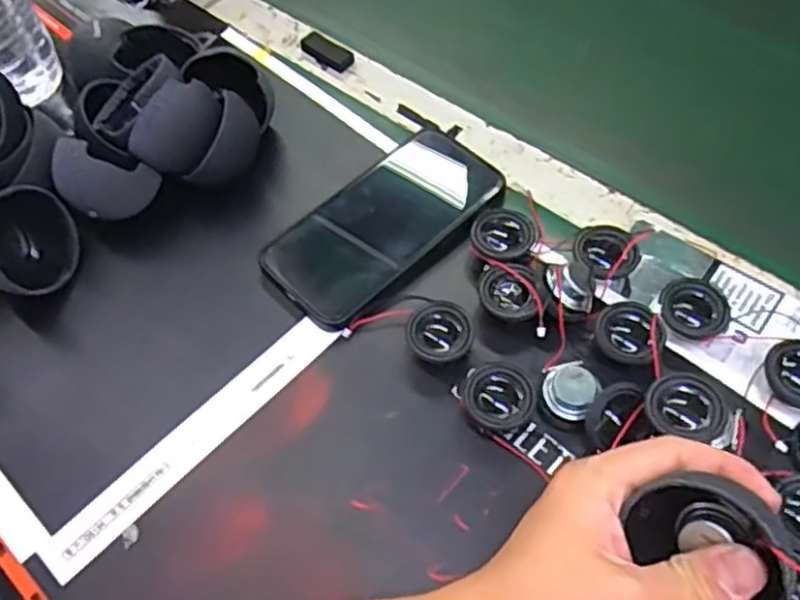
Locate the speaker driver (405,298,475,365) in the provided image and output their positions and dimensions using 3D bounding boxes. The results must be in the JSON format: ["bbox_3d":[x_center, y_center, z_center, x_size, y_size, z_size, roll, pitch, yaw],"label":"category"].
[{"bbox_3d":[0.022,0.019,0.392,0.034,0.021,0.033,-2,59,3],"label":"speaker driver"}]

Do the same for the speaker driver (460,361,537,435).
[{"bbox_3d":[0.051,0.051,0.374,0.032,0.021,0.033,-2,59,3],"label":"speaker driver"}]

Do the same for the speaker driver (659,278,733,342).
[{"bbox_3d":[0.159,0.007,0.394,0.036,0.019,0.032,28,64,19],"label":"speaker driver"}]

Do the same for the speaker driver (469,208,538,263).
[{"bbox_3d":[0.061,-0.036,0.426,0.036,0.015,0.033,-2,59,3],"label":"speaker driver"}]

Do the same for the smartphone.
[{"bbox_3d":[-0.005,-0.048,0.441,0.076,0.017,0.152,39,69,23],"label":"smartphone"}]

